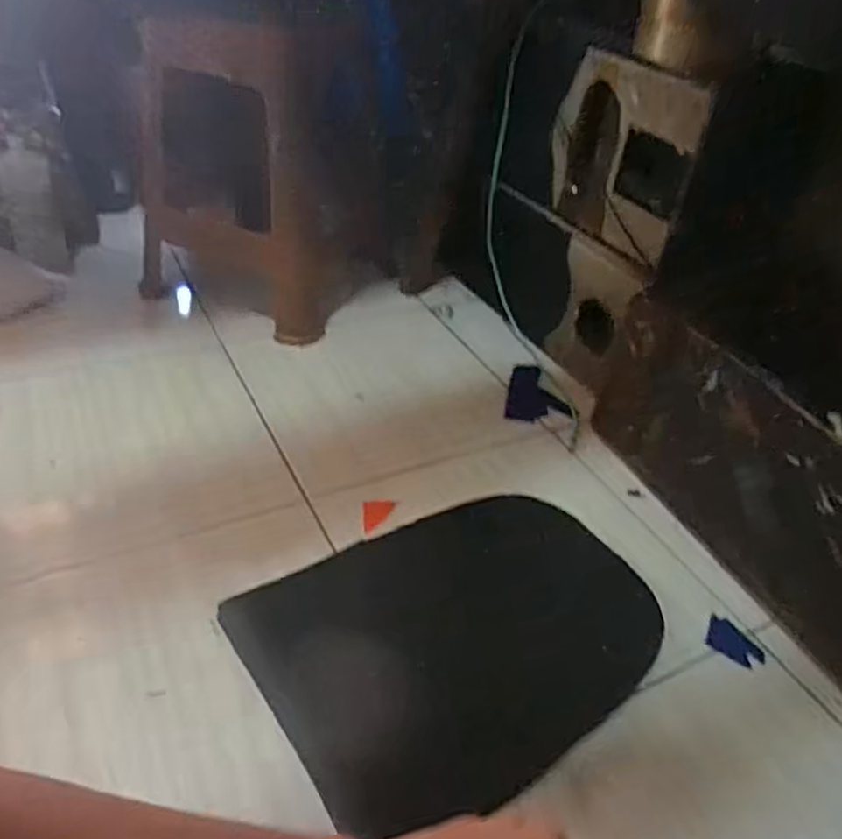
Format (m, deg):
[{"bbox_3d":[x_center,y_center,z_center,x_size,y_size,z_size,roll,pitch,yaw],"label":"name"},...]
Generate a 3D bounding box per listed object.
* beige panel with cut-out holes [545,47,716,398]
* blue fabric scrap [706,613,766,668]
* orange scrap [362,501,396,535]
[{"bbox_3d":[0.287,-0.390,1.025,0.033,0.246,0.284,-10,41,-22],"label":"beige panel with cut-out holes"},{"bbox_3d":[0.367,0.262,0.811,0.068,0.004,0.045,32,51,20],"label":"blue fabric scrap"},{"bbox_3d":[-0.053,0.123,0.892,0.041,0.004,0.055,1,40,-8],"label":"orange scrap"}]

